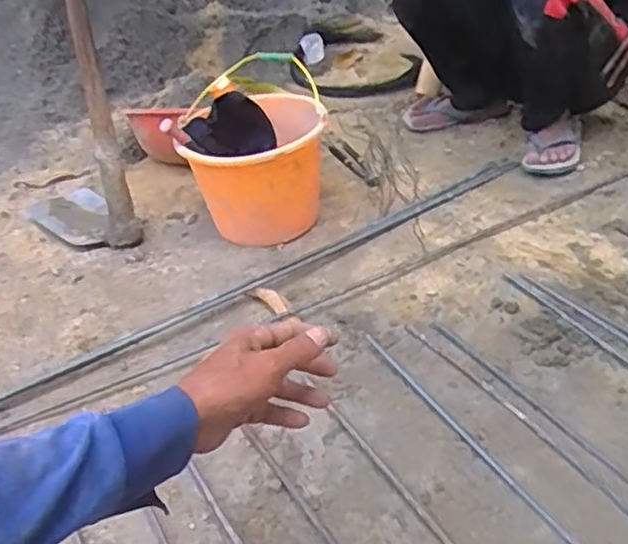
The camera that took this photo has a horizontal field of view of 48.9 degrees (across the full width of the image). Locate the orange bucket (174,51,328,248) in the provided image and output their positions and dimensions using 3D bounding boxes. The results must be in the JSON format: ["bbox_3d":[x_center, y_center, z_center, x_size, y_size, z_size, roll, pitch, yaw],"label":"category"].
[{"bbox_3d":[-0.106,-0.200,1.330,0.253,0.250,0.256,-4,35,3],"label":"orange bucket"}]

